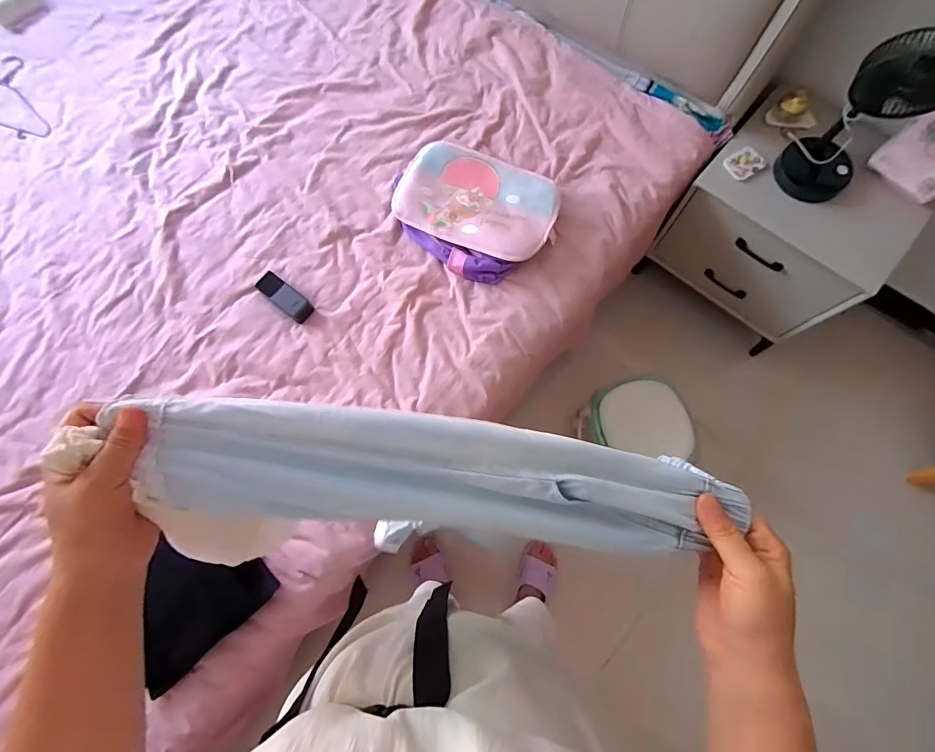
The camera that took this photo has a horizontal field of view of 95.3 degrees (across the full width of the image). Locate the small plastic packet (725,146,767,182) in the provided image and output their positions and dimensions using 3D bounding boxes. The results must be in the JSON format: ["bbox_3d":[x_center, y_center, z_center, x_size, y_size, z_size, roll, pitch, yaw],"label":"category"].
[{"bbox_3d":[0.673,-0.517,1.033,0.093,0.008,0.073,-36,81,-5],"label":"small plastic packet"}]

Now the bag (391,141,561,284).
[{"bbox_3d":[0.009,-0.387,1.003,0.377,0.082,0.275,29,79,7],"label":"bag"}]

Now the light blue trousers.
[{"bbox_3d":[-0.019,0.084,0.338,0.436,0.093,0.089,5,77,3],"label":"light blue trousers"}]

